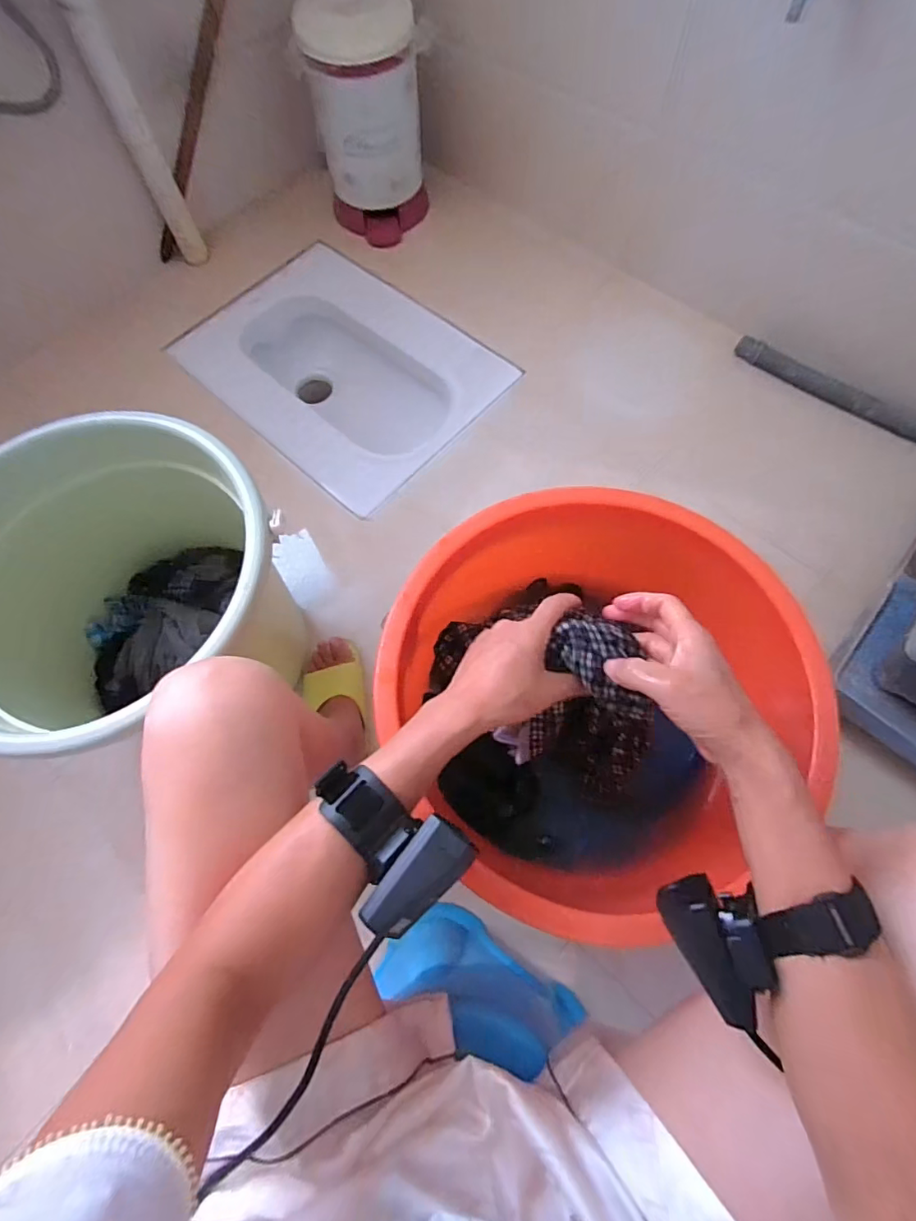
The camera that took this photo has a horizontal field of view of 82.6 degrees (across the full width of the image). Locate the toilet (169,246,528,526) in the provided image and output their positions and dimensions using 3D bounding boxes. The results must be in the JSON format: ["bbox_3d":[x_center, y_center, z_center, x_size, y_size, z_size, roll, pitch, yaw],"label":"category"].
[{"bbox_3d":[-0.229,-0.468,1.079,0.578,0.208,0.437,39,72,19],"label":"toilet"}]

